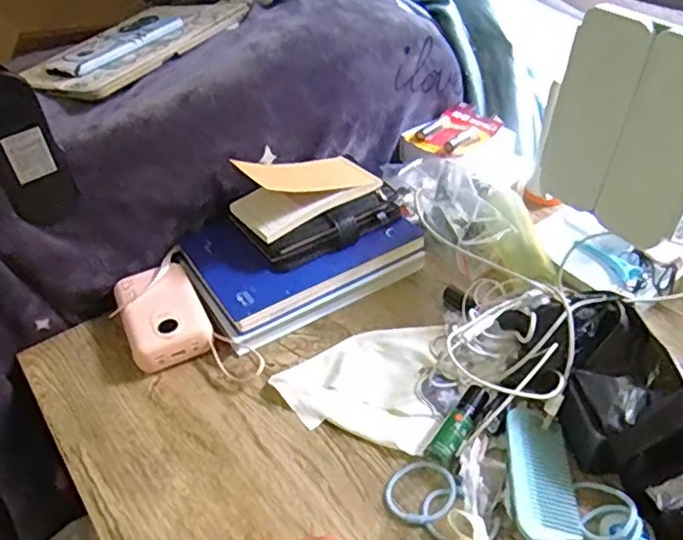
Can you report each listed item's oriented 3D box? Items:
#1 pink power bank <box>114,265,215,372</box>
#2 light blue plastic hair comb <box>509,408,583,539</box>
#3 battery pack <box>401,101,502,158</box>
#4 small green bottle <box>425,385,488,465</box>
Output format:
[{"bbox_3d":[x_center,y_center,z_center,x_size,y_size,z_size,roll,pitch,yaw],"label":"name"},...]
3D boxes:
[{"bbox_3d":[-0.165,0.044,0.565,0.070,0.041,0.105,-21,44,-18],"label":"pink power bank"},{"bbox_3d":[0.134,0.178,0.384,0.042,0.011,0.211,2,41,8],"label":"light blue plastic hair comb"},{"bbox_3d":[0.142,-0.171,0.755,0.111,0.023,0.078,-31,47,-27],"label":"battery pack"},{"bbox_3d":[0.093,0.120,0.470,0.023,0.016,0.071,25,49,30],"label":"small green bottle"}]

